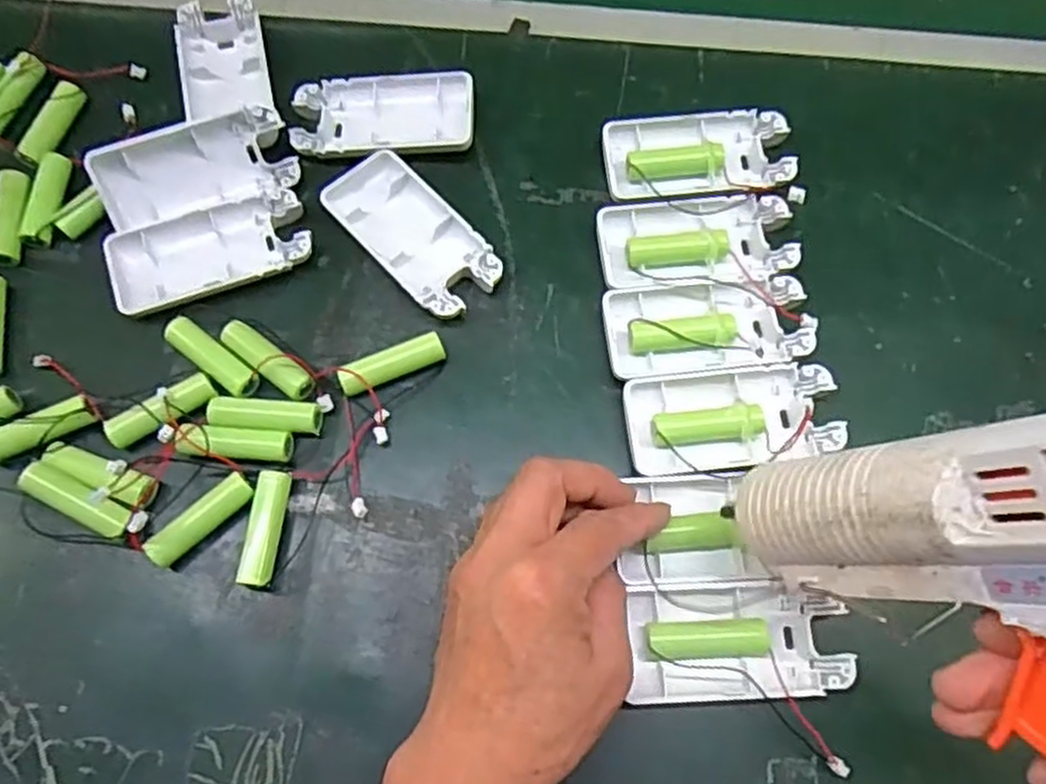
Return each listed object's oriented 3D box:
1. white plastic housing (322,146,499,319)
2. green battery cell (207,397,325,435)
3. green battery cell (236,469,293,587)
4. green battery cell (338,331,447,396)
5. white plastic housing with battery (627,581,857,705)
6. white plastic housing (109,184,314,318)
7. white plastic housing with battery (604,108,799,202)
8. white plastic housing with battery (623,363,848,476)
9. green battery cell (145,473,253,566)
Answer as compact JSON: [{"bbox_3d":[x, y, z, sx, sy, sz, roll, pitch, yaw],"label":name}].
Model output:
[{"bbox_3d":[-0.054,-0.077,0.377,0.044,0.014,0.095,-41,75,-15],"label":"white plastic housing"},{"bbox_3d":[-0.116,0.011,0.346,0.049,0.011,0.016,5,69,1],"label":"green battery cell"},{"bbox_3d":[-0.111,0.059,0.332,0.013,0.013,0.049,7,70,2],"label":"green battery cell"},{"bbox_3d":[-0.060,-0.012,0.353,0.049,0.015,0.014,-24,72,-10],"label":"green battery cell"},{"bbox_3d":[0.088,0.101,0.309,0.083,0.018,0.044,-2,70,-2],"label":"white plastic housing with battery"},{"bbox_3d":[-0.154,-0.070,0.376,0.094,0.009,0.049,-16,71,-7],"label":"white plastic housing"},{"bbox_3d":[0.089,-0.118,0.387,0.092,0.014,0.050,-8,70,-4],"label":"white plastic housing with battery"},{"bbox_3d":[0.093,0.013,0.343,0.092,0.016,0.044,-6,70,-3],"label":"white plastic housing with battery"},{"bbox_3d":[-0.140,0.055,0.332,0.049,0.013,0.013,-41,75,-14],"label":"green battery cell"}]

